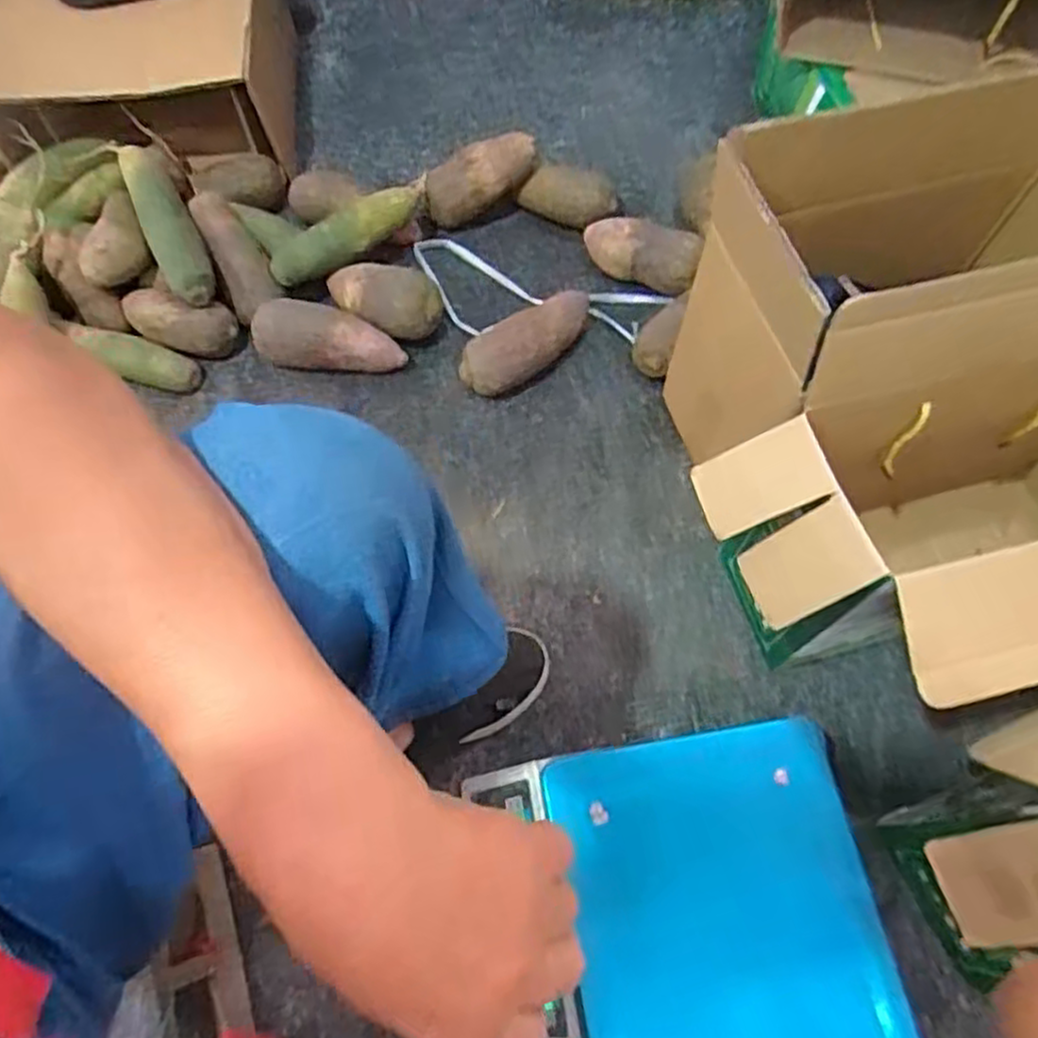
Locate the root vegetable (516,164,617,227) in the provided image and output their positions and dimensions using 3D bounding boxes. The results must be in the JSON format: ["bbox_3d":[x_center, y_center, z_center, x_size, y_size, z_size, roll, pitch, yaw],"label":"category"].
[{"bbox_3d":[0.066,-0.415,0.938,0.127,0.067,0.056,25,68,13],"label":"root vegetable"}]

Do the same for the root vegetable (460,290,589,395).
[{"bbox_3d":[0.010,-0.211,0.846,0.177,0.059,0.067,-39,70,-15],"label":"root vegetable"}]

